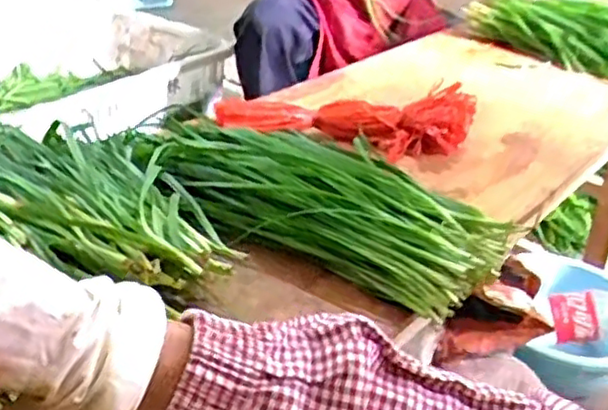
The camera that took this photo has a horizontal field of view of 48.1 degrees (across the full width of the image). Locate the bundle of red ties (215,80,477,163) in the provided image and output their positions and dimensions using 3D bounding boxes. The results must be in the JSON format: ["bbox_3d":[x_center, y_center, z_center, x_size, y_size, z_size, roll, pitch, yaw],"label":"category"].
[{"bbox_3d":[0.054,-0.116,0.904,0.336,0.077,0.080,2,30,-6],"label":"bundle of red ties"}]

